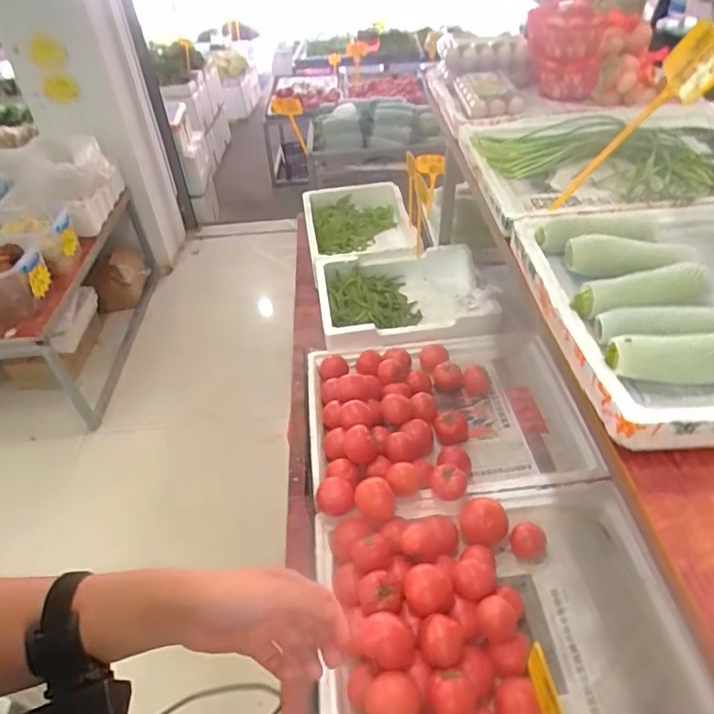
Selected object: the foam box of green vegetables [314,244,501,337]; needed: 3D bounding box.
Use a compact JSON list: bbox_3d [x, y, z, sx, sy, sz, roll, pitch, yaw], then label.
[{"bbox_3d":[0.136,-0.149,1.528,0.478,0.163,0.384,-9,43,-5],"label":"foam box of green vegetables"}]

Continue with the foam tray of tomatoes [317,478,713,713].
[{"bbox_3d":[0.221,0.414,0.846,0.565,0.121,0.460,-6,43,-2],"label":"foam tray of tomatoes"}]

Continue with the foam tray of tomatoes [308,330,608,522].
[{"bbox_3d":[0.170,0.129,1.163,0.551,0.140,0.478,-7,43,-3],"label":"foam tray of tomatoes"}]

